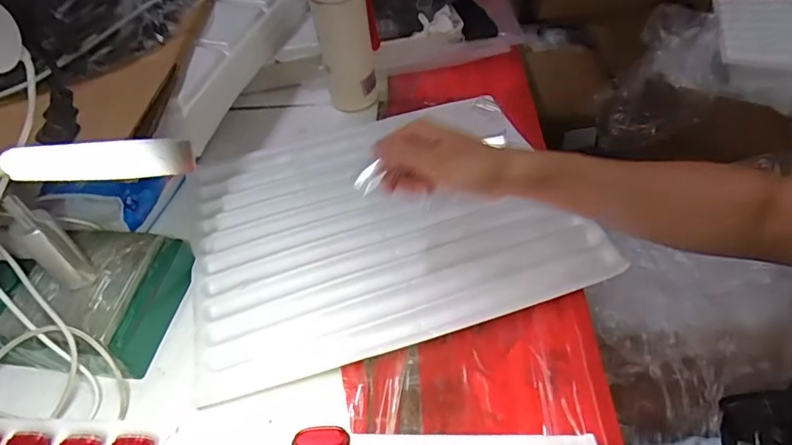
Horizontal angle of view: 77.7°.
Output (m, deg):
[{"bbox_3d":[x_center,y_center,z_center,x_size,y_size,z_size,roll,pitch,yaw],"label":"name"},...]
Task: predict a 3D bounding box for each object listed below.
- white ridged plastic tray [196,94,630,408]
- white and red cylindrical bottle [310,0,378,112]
[{"bbox_3d":[-0.021,-0.015,0.524,0.374,0.032,0.325,-14,49,-8],"label":"white ridged plastic tray"},{"bbox_3d":[-0.066,-0.239,0.597,0.065,0.194,0.056,-3,48,2],"label":"white and red cylindrical bottle"}]

